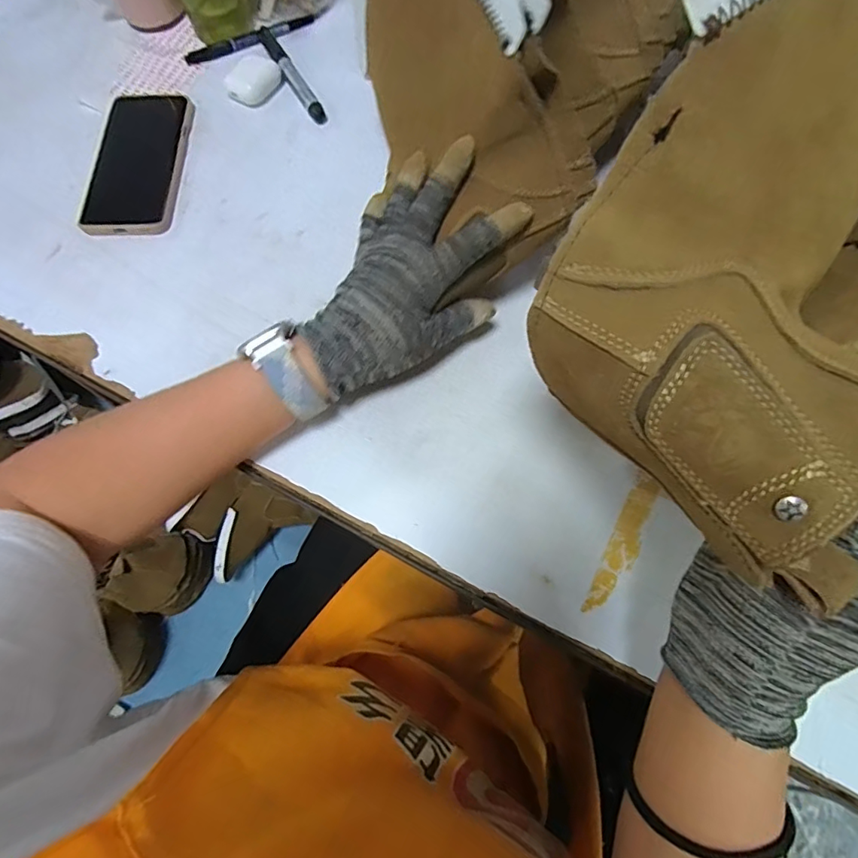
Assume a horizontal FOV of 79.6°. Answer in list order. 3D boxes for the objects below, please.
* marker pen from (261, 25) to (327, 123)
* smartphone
[{"bbox_3d":[-0.138,-0.354,0.515,0.016,0.012,0.136,-30,72,-10],"label":"marker pen"},{"bbox_3d":[-0.268,-0.247,0.476,0.082,0.009,0.161,-2,69,0],"label":"smartphone"}]

